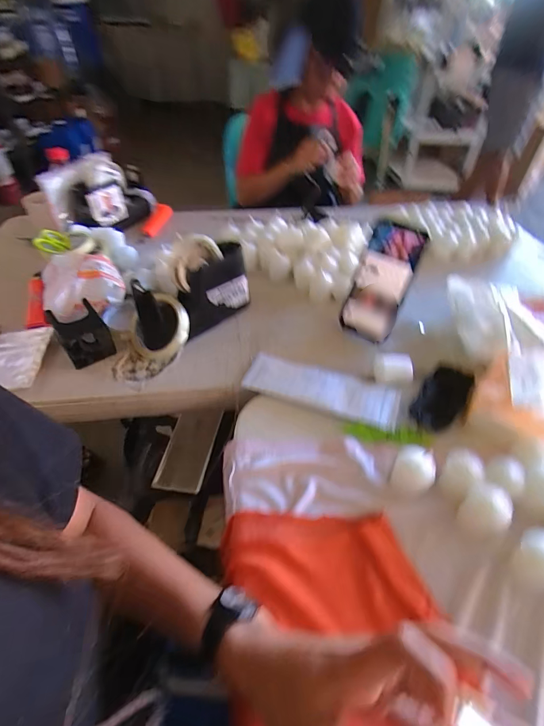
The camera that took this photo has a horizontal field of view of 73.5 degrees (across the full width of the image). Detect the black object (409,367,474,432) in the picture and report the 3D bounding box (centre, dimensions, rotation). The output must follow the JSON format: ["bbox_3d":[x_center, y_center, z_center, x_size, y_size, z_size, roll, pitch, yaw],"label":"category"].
[{"bbox_3d":[0.219,0.041,0.465,0.054,0.015,0.104,27,53,25],"label":"black object"}]

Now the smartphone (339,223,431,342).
[{"bbox_3d":[0.154,-0.109,0.522,0.074,0.166,0.016,29,35,20],"label":"smartphone"}]

